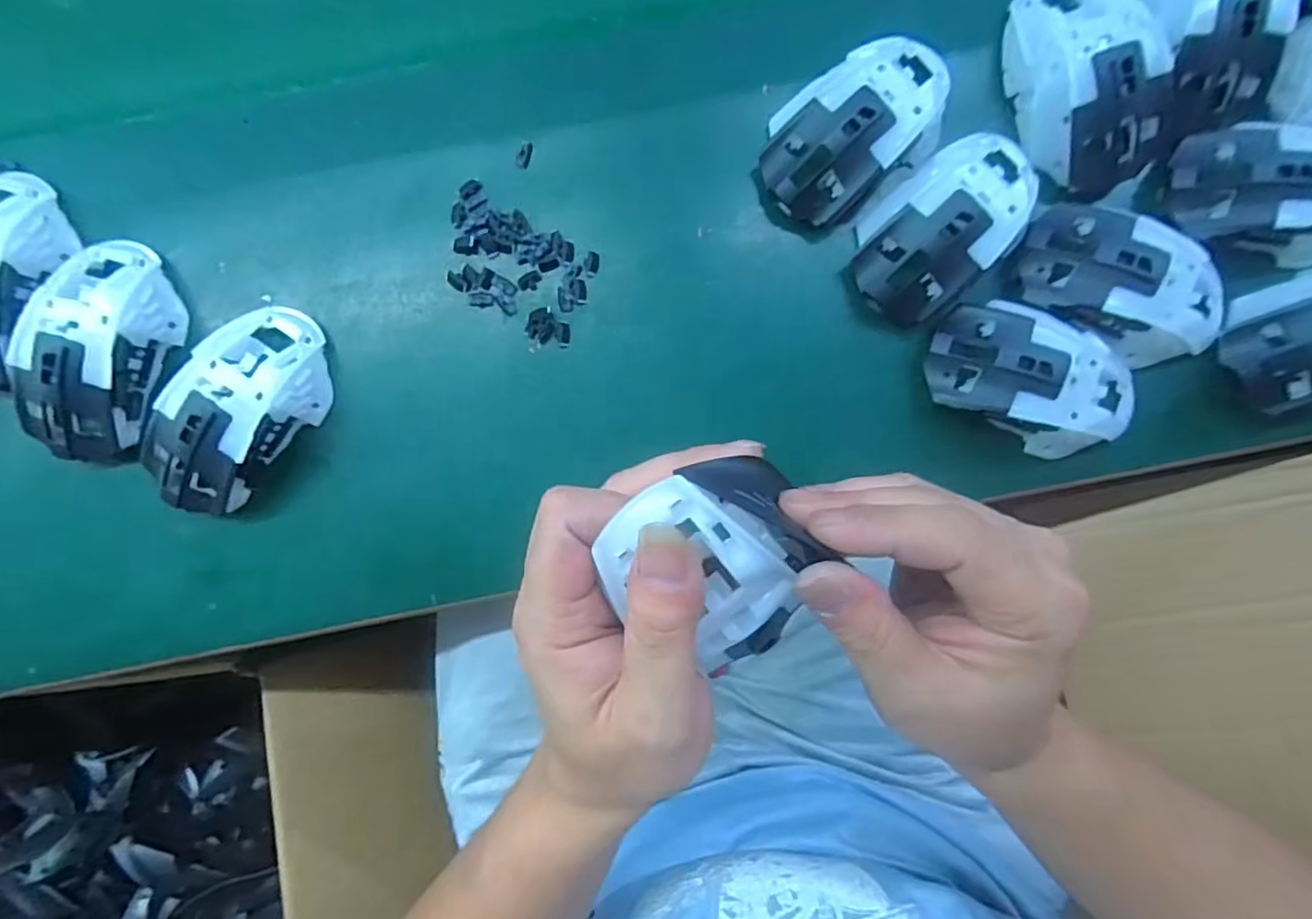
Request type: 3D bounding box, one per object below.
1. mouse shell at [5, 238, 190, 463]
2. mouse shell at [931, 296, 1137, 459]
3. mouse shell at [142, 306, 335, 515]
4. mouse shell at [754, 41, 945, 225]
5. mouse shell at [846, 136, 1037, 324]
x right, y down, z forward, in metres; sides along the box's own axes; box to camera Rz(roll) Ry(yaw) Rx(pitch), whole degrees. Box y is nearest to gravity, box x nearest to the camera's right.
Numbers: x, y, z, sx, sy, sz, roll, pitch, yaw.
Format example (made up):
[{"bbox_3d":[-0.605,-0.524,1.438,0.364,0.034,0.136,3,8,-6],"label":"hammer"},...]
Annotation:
[{"bbox_3d":[-0.293,-0.058,0.333,0.056,0.038,0.115,12,87,1],"label":"mouse shell"},{"bbox_3d":[0.206,-0.044,0.341,0.118,0.040,0.068,23,87,2],"label":"mouse shell"},{"bbox_3d":[-0.220,-0.027,0.335,0.062,0.036,0.117,34,87,2],"label":"mouse shell"},{"bbox_3d":[0.108,-0.182,0.340,0.114,0.034,0.063,-41,87,-2],"label":"mouse shell"},{"bbox_3d":[0.159,-0.127,0.341,0.118,0.039,0.065,-39,87,-2],"label":"mouse shell"}]

